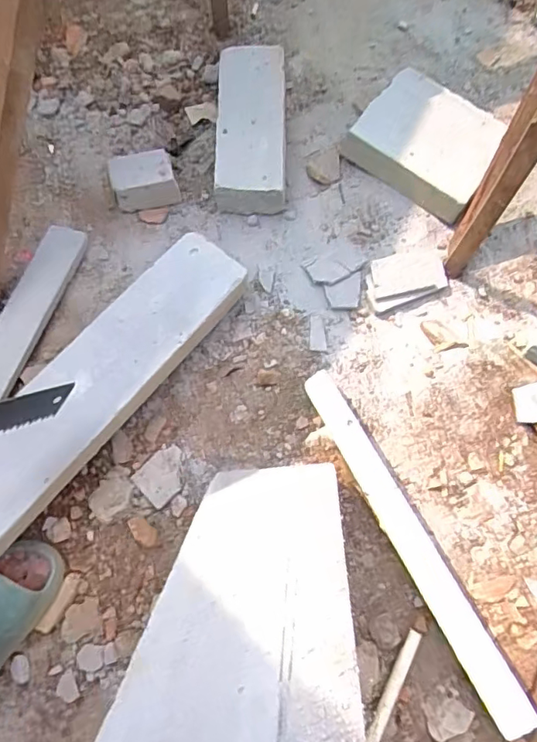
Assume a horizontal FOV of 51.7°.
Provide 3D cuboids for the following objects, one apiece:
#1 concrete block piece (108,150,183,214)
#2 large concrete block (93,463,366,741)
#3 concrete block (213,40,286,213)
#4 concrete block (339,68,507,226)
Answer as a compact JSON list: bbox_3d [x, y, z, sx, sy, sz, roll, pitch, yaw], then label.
[{"bbox_3d":[-0.233,-0.356,1.039,0.114,0.078,0.084,-12,74,-4],"label":"concrete block piece"},{"bbox_3d":[-0.020,0.236,0.598,0.198,0.573,0.069,4,103,1],"label":"large concrete block"},{"bbox_3d":[-0.034,-0.467,1.063,0.129,0.095,0.331,1,73,0],"label":"concrete block"},{"bbox_3d":[0.297,-0.435,1.053,0.256,0.073,0.209,32,76,9],"label":"concrete block"}]

